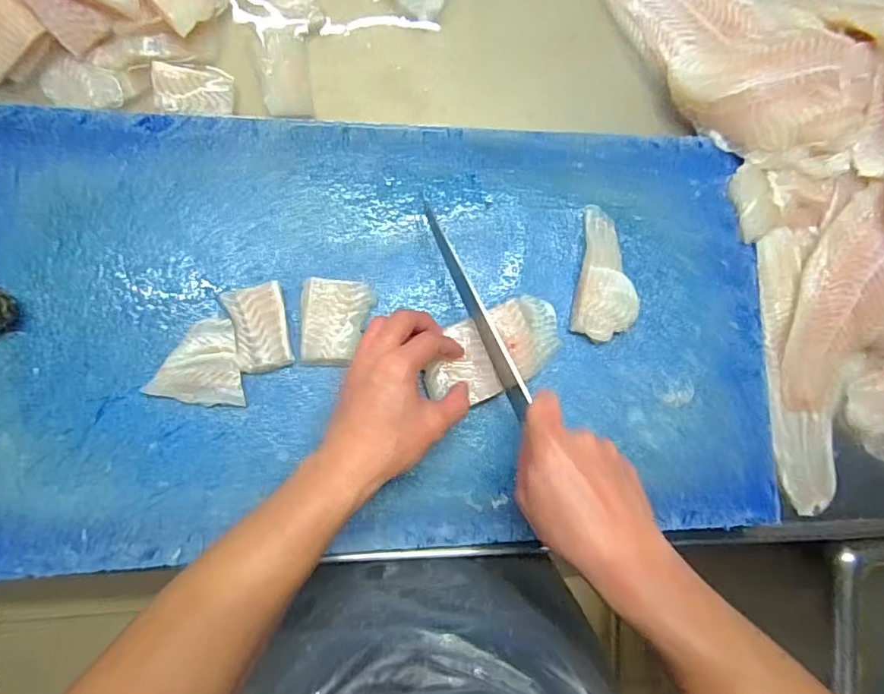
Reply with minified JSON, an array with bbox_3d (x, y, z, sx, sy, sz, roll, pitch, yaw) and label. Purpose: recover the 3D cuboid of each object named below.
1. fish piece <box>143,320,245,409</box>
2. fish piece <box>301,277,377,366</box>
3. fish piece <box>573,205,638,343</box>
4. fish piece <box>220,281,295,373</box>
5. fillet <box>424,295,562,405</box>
[{"bbox_3d":[-0.200,0.013,0.426,0.073,0.016,0.069,-1,91,-9],"label":"fish piece"},{"bbox_3d":[-0.088,-0.021,0.443,0.059,0.020,0.070,1,91,-9],"label":"fish piece"},{"bbox_3d":[0.155,-0.067,0.479,0.057,0.020,0.121,9,89,-9],"label":"fish piece"},{"bbox_3d":[-0.150,-0.016,0.431,0.048,0.022,0.069,-16,93,-8],"label":"fish piece"},{"bbox_3d":[0.050,0.000,0.457,0.128,0.021,0.068,-29,88,-15],"label":"fillet"}]

